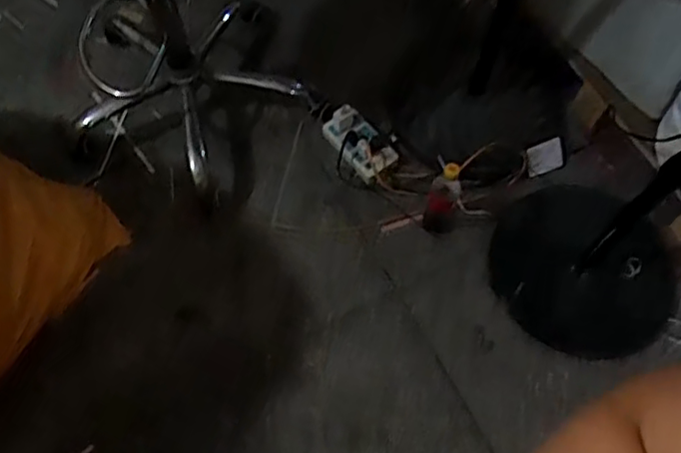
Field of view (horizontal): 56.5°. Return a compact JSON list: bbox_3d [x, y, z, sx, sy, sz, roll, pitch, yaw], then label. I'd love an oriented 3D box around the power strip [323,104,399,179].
[{"bbox_3d":[0.043,-0.209,1.528,0.093,0.040,0.195,-37,71,-16],"label":"power strip"}]

